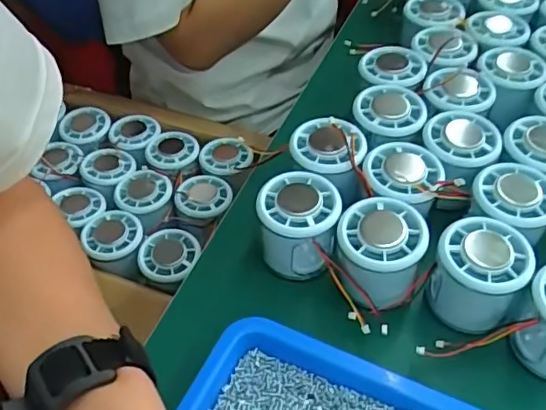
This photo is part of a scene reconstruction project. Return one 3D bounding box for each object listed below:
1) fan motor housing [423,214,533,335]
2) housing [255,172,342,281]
[{"bbox_3d":[0.133,0.044,0.365,0.053,0.056,0.049,0,49,0],"label":"fan motor housing"},{"bbox_3d":[0.017,0.015,0.395,0.055,0.056,0.054,14,50,12],"label":"housing"}]

